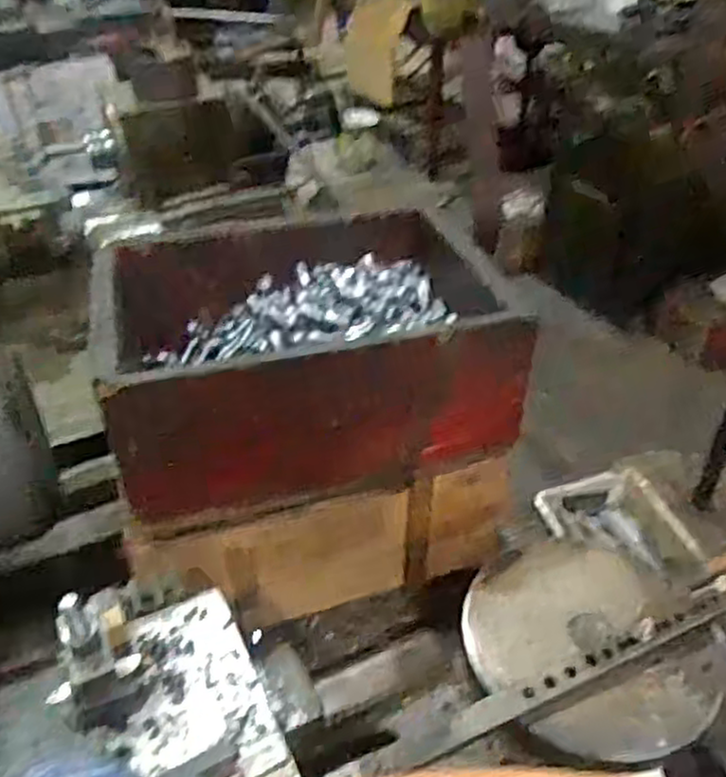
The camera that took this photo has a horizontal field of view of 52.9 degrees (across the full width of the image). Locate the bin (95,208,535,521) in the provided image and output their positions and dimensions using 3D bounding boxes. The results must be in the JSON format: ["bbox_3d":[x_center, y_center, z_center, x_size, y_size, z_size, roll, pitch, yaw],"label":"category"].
[{"bbox_3d":[-0.054,-0.038,0.694,0.326,0.149,0.254,-11,38,-11],"label":"bin"}]

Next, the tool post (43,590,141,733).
[{"bbox_3d":[-0.170,0.159,0.457,0.045,0.084,0.070,-8,38,-8],"label":"tool post"}]

